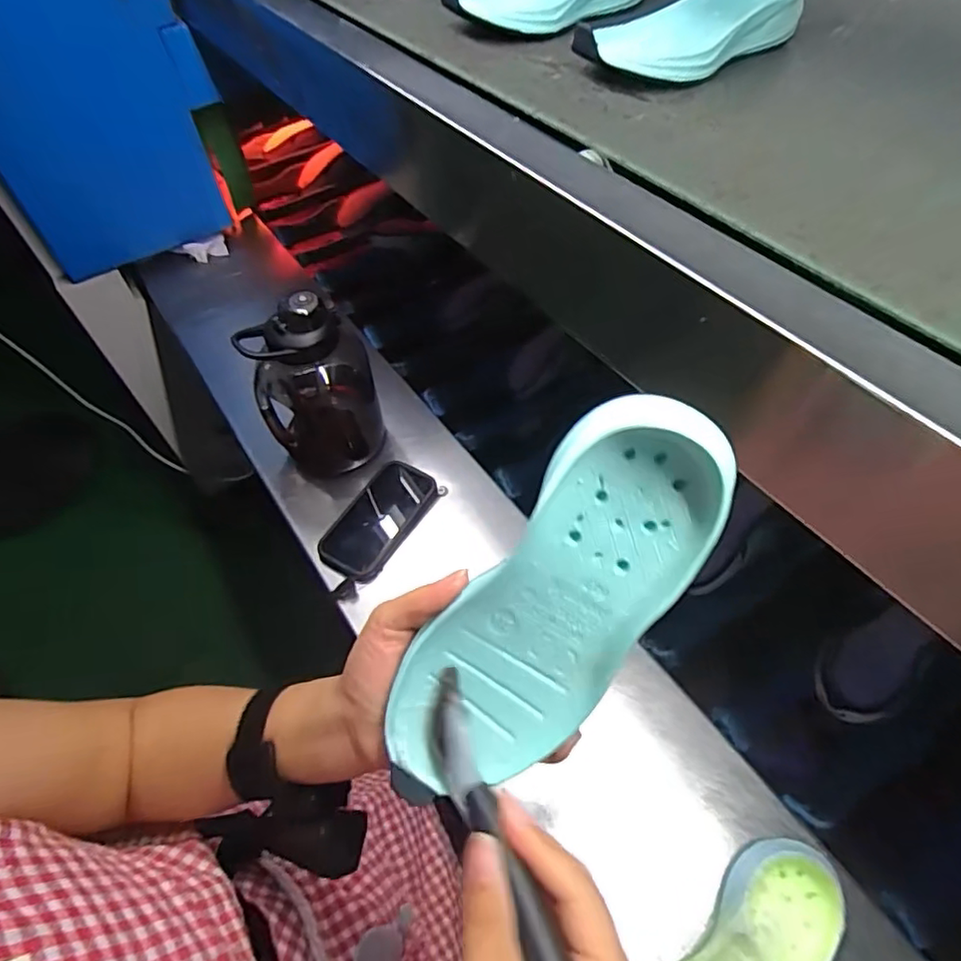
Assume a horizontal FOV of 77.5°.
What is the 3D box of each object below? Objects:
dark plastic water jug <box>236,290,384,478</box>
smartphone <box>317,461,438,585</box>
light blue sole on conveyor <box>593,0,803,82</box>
[{"bbox_3d":[-0.198,-0.113,0.713,0.133,0.219,0.102,-18,55,-10],"label":"dark plastic water jug"},{"bbox_3d":[-0.125,0.045,0.722,0.088,0.013,0.159,24,59,20],"label":"smartphone"},{"bbox_3d":[0.166,-0.354,0.465,0.168,0.040,0.085,-29,57,-17],"label":"light blue sole on conveyor"}]

